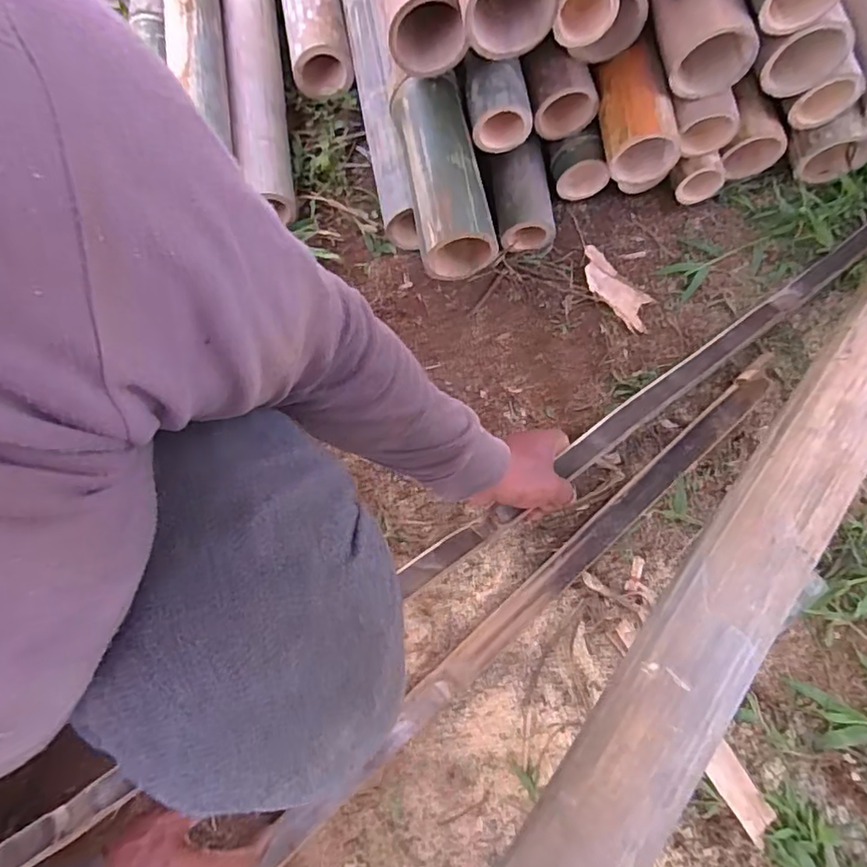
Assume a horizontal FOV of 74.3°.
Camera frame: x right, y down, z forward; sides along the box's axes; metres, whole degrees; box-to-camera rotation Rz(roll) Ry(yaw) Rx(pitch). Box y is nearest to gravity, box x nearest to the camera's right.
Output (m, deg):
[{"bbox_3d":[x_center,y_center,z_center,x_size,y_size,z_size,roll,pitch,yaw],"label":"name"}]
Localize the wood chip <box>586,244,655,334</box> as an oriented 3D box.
[{"bbox_3d":[0.221,-0.176,0.695,0.046,0.015,0.117,-41,77,-10],"label":"wood chip"}]

